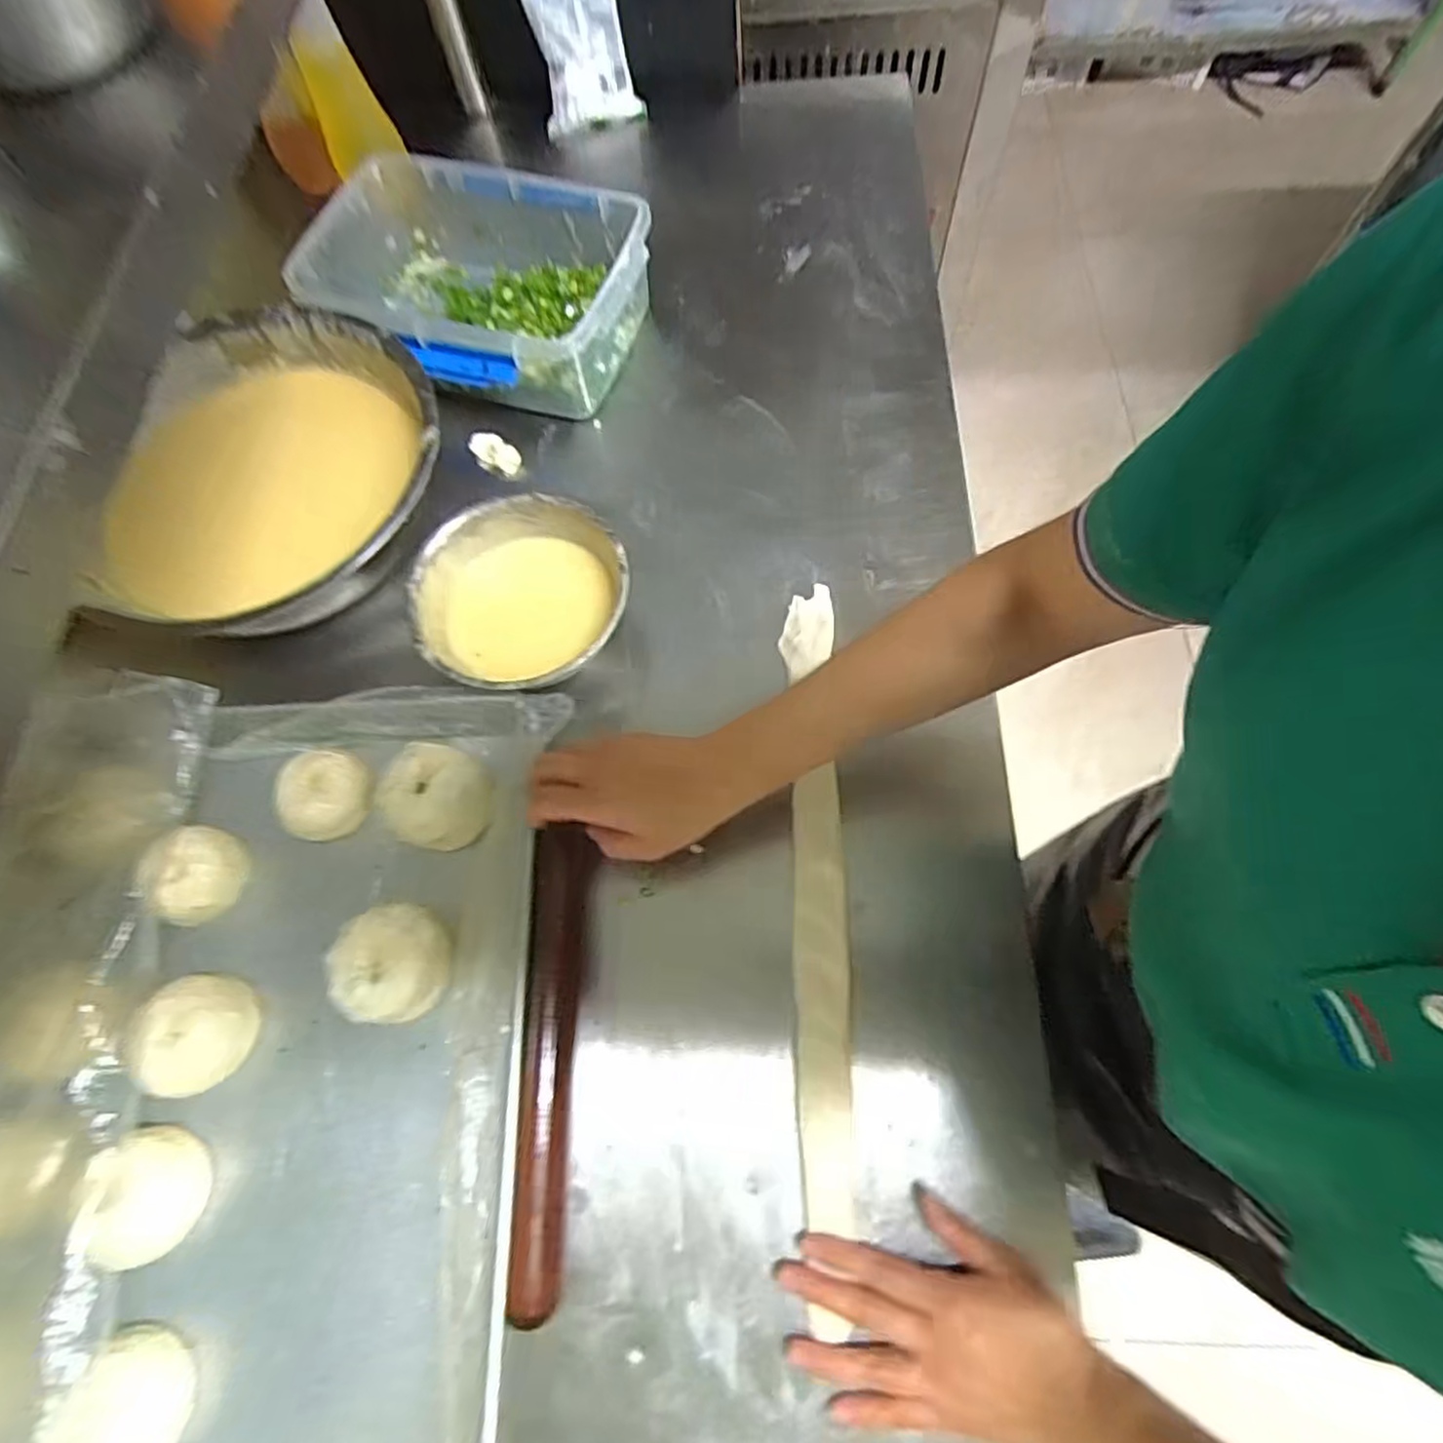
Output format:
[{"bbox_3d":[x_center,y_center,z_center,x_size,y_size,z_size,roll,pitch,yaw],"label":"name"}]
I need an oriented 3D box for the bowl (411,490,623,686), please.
[{"bbox_3d":[-0.155,-0.091,0.578,0.161,0.072,0.158,-1,68,3],"label":"bowl"}]

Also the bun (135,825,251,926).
[{"bbox_3d":[-0.379,0.109,0.518,0.060,0.042,0.064,-1,68,3],"label":"bun"}]

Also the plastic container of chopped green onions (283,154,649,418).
[{"bbox_3d":[-0.232,-0.413,0.698,0.307,0.094,0.219,18,71,9],"label":"plastic container of chopped green onions"}]

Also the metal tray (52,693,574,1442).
[{"bbox_3d":[-0.257,0.263,0.449,0.277,0.050,0.590,-1,68,3],"label":"metal tray"}]

